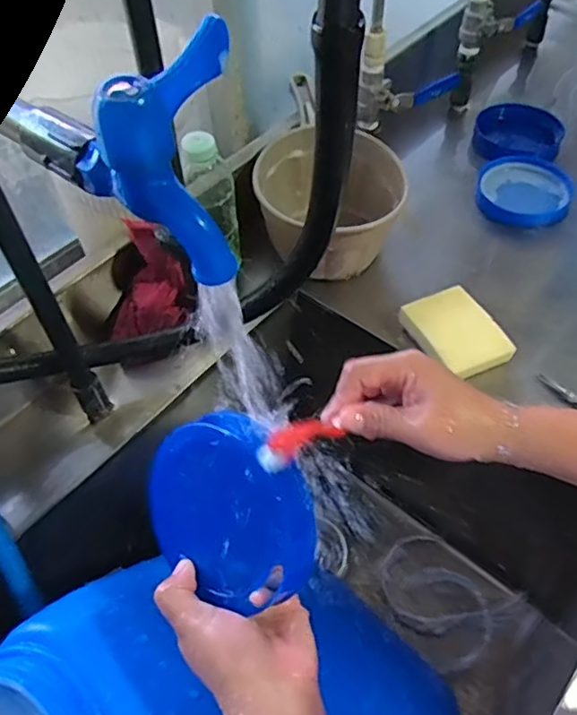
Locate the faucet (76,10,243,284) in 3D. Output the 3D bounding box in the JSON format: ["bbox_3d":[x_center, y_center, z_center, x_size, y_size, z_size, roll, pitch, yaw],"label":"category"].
[{"bbox_3d":[-0.056,-0.084,0.253,0.063,0.080,0.064,1,52,5],"label":"faucet"}]

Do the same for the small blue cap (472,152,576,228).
[{"bbox_3d":[0.309,-0.220,0.777,0.117,0.021,0.121,-2,52,2],"label":"small blue cap"}]

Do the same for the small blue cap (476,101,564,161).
[{"bbox_3d":[0.327,-0.323,0.846,0.116,0.027,0.119,-2,52,2],"label":"small blue cap"}]

